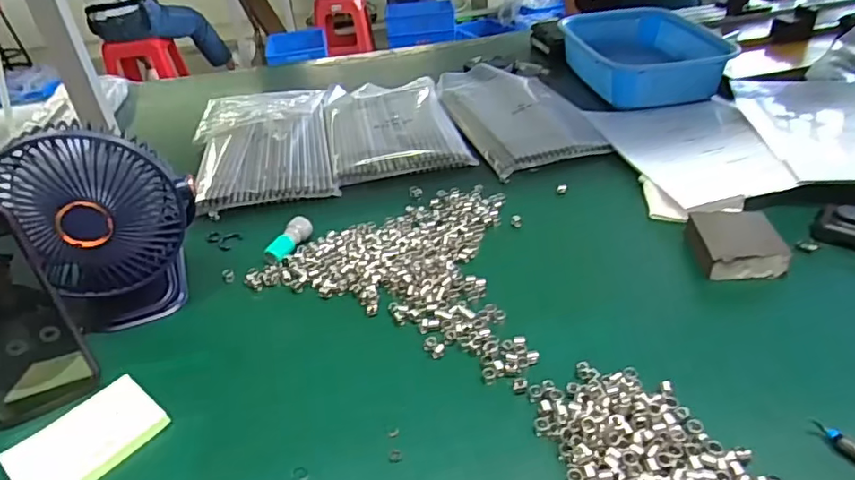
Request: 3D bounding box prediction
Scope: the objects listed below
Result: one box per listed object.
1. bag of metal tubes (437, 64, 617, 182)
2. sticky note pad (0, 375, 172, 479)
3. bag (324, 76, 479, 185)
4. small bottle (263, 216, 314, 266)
[{"bbox_3d":[0.127,-0.196,0.829,0.174,0.033,0.322,-11,35,-7],"label":"bag of metal tubes"},{"bbox_3d":[-0.247,0.145,0.407,0.069,0.013,0.094,22,43,34],"label":"sticky note pad"},{"bbox_3d":[-0.057,-0.174,0.833,0.180,0.024,0.300,-11,35,-7],"label":"bag"},{"bbox_3d":[-0.146,0.000,0.590,0.023,0.021,0.062,15,40,28],"label":"small bottle"}]

